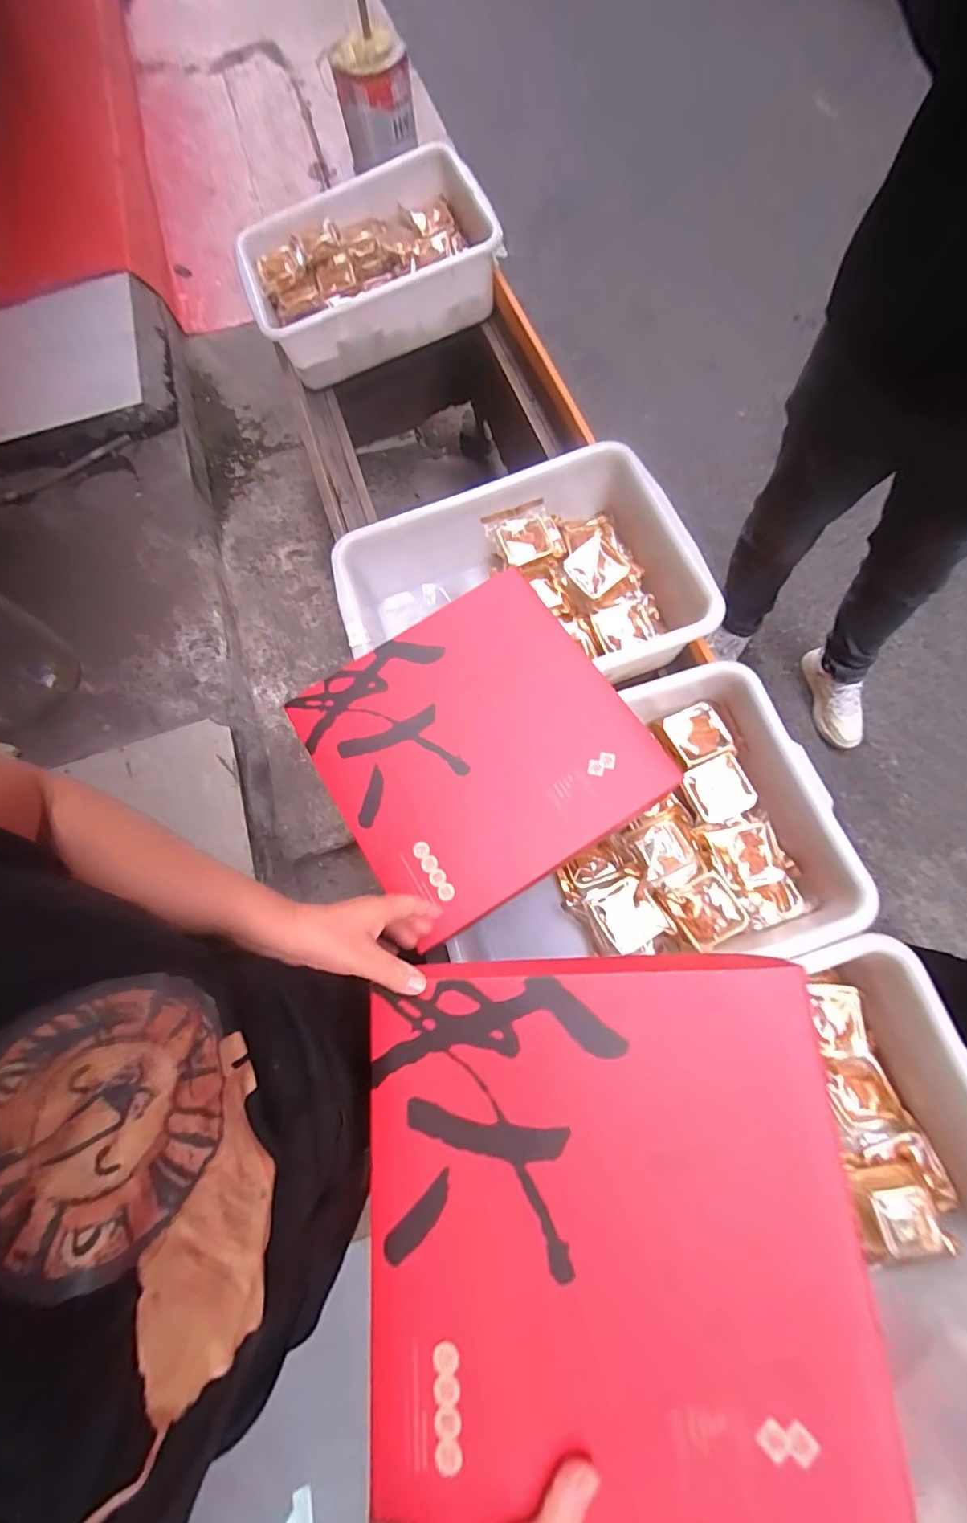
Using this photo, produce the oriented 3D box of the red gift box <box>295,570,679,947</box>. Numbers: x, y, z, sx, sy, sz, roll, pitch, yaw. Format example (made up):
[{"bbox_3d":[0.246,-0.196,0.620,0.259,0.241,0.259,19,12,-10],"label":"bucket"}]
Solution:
[{"bbox_3d":[-0.013,-0.021,0.604,0.341,0.044,0.346,-31,76,-9],"label":"red gift box"}]

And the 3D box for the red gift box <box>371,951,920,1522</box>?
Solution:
[{"bbox_3d":[0.090,0.334,0.371,0.348,0.055,0.347,-3,74,-1],"label":"red gift box"}]

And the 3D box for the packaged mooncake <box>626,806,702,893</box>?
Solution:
[{"bbox_3d":[0.248,0.117,0.681,0.092,0.038,0.097,-20,71,-3],"label":"packaged mooncake"}]

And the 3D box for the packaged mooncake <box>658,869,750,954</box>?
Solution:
[{"bbox_3d":[0.287,0.192,0.666,0.079,0.035,0.079,-32,71,6],"label":"packaged mooncake"}]

